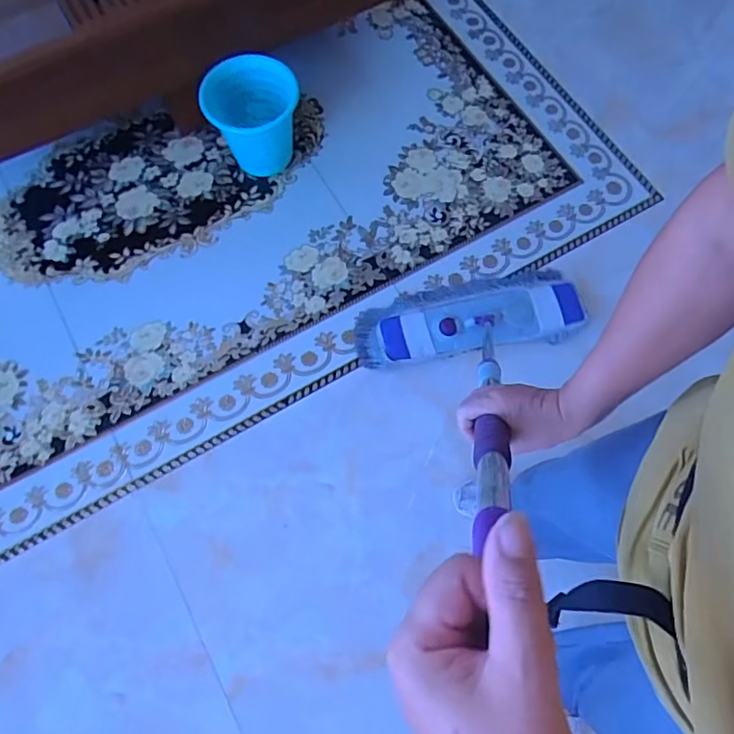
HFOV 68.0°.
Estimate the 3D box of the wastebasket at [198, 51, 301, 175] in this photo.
[{"bbox_3d":[-0.299,-0.664,1.478,0.241,0.252,0.203,-13,71,-4],"label":"wastebasket"}]

